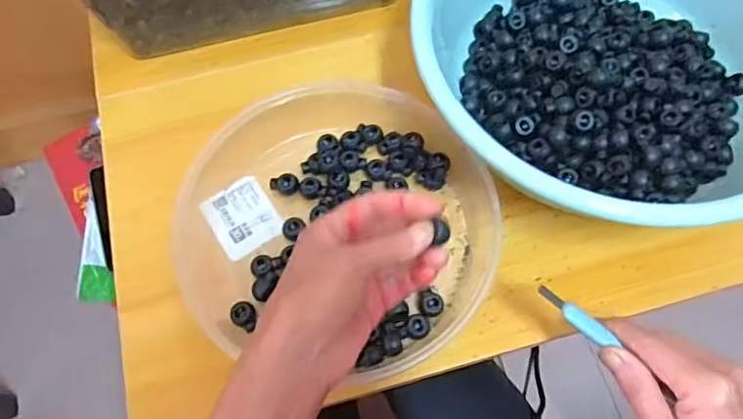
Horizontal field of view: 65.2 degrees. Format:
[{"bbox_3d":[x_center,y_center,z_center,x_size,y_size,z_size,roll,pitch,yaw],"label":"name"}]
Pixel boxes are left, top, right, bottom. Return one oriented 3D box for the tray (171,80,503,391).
[{"bbox_3d":[-0.024,0.002,0.433,0.236,0.033,0.218,0,67,1],"label":"tray"}]

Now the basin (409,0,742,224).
[{"bbox_3d":[0.180,-0.106,0.439,0.281,0.095,0.272,0,67,1],"label":"basin"}]

